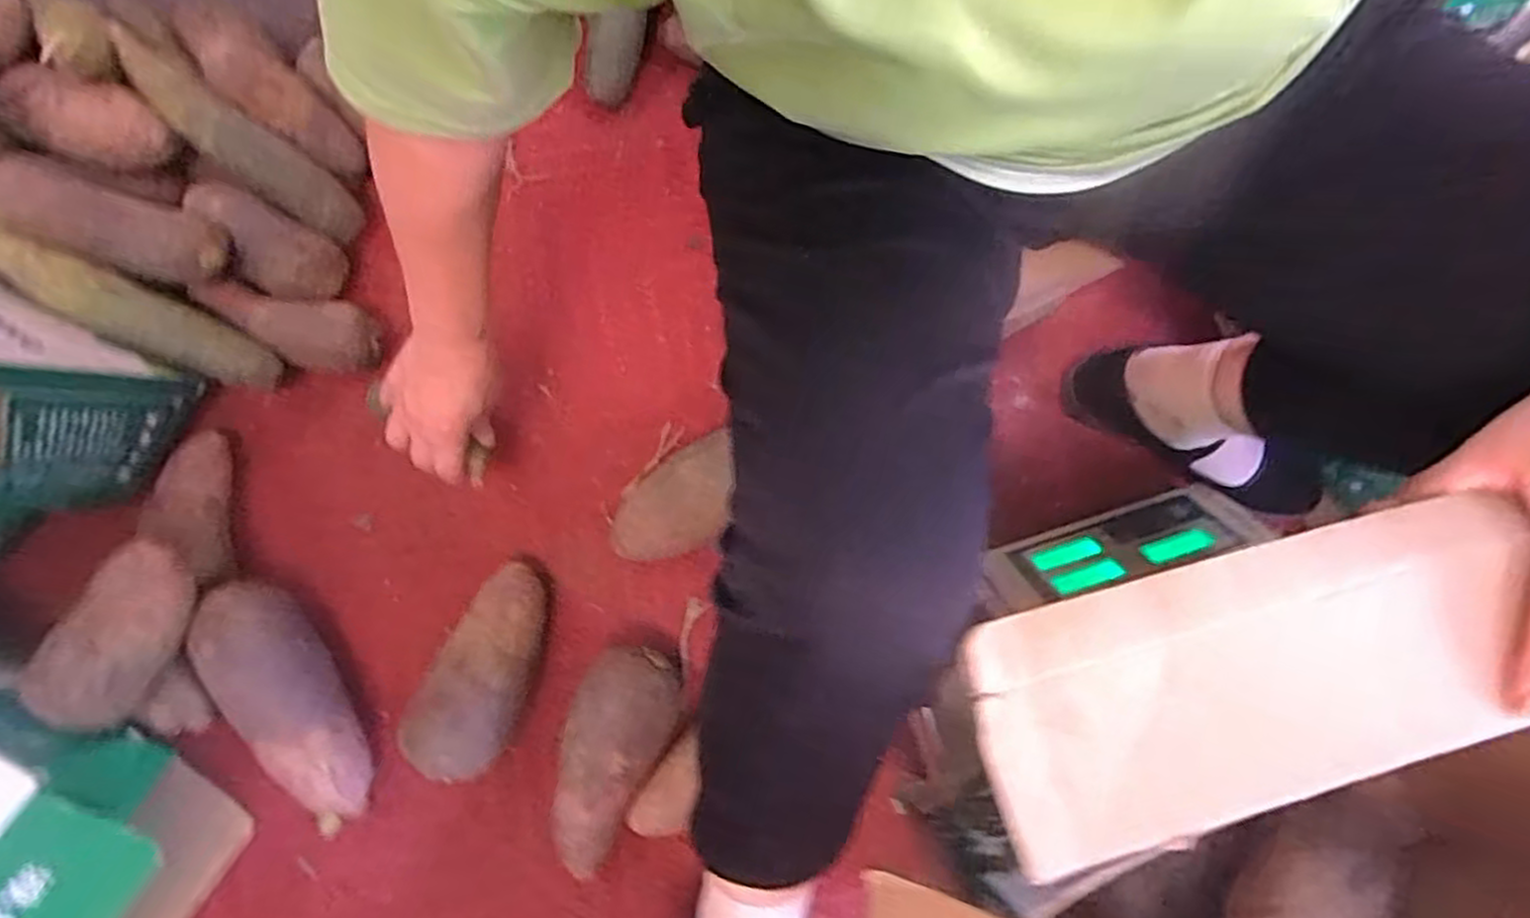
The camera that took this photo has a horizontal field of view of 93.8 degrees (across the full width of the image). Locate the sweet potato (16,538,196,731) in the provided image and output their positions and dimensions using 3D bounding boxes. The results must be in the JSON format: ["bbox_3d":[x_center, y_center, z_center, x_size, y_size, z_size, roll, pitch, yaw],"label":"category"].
[{"bbox_3d":[-0.482,0.129,0.535,0.063,0.065,0.137,21,75,5],"label":"sweet potato"}]

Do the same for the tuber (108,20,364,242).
[{"bbox_3d":[-0.472,-0.288,0.640,0.228,0.039,0.057,40,75,-26],"label":"tuber"}]

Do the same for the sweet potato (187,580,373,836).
[{"bbox_3d":[-0.385,0.194,0.585,0.076,0.069,0.208,-31,77,-9],"label":"sweet potato"}]

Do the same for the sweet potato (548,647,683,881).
[{"bbox_3d":[-0.126,0.236,0.573,0.083,0.077,0.174,21,75,5],"label":"sweet potato"}]

